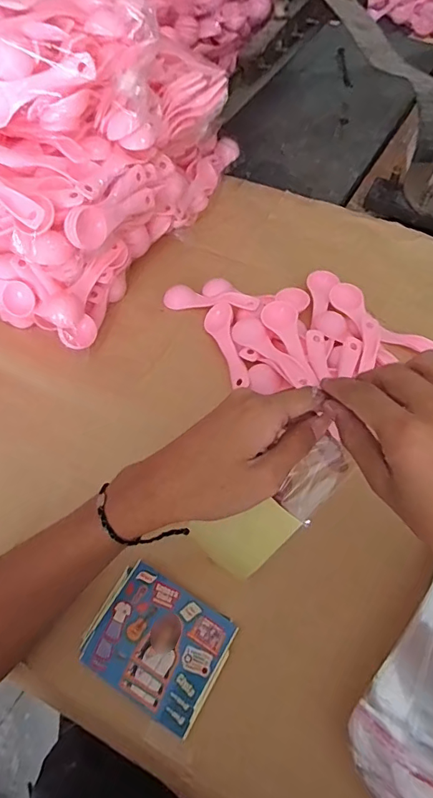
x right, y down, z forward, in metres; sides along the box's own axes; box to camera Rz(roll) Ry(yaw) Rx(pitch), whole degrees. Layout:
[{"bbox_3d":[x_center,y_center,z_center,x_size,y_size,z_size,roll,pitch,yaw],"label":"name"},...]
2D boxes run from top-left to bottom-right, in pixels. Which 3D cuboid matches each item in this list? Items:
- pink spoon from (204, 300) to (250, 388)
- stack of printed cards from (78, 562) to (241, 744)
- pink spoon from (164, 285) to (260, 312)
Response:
[{"bbox_3d":[0.011,-0.057,0.476,0.028,0.021,0.106,-12,57,-7],"label":"pink spoon"},{"bbox_3d":[-0.044,0.180,0.346,0.099,0.011,0.079,26,61,17],"label":"stack of printed cards"},{"bbox_3d":[-0.006,-0.108,0.514,0.110,0.012,0.031,10,56,24],"label":"pink spoon"}]

